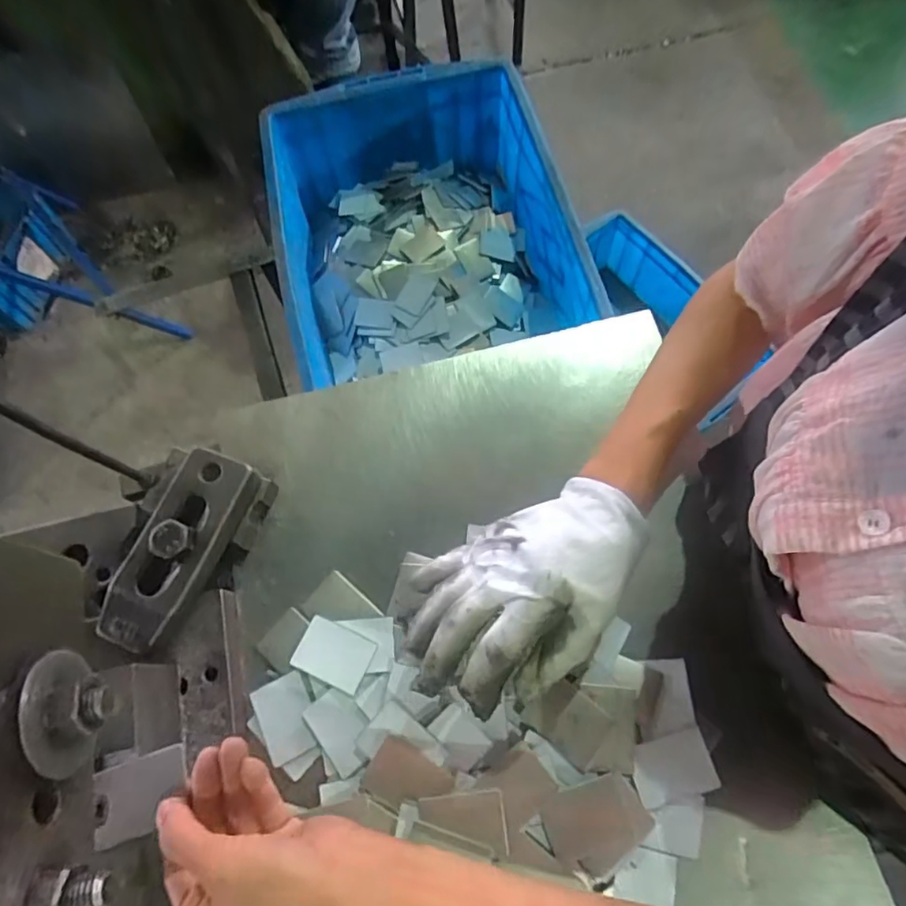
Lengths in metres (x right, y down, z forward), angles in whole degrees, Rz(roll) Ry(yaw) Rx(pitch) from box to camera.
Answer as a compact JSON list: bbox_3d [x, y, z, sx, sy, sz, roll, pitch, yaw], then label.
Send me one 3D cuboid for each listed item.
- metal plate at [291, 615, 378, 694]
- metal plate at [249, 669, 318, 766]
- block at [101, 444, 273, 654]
[{"bbox_3d":[-0.079,0.132,0.389,0.049,0.004,0.035,21,73,10],"label":"metal plate"},{"bbox_3d":[-0.106,0.168,0.373,0.036,0.004,0.047,-27,68,-1],"label":"metal plate"},{"bbox_3d":[-0.178,0.062,0.385,0.052,0.026,0.131,20,72,10],"label":"block"}]

